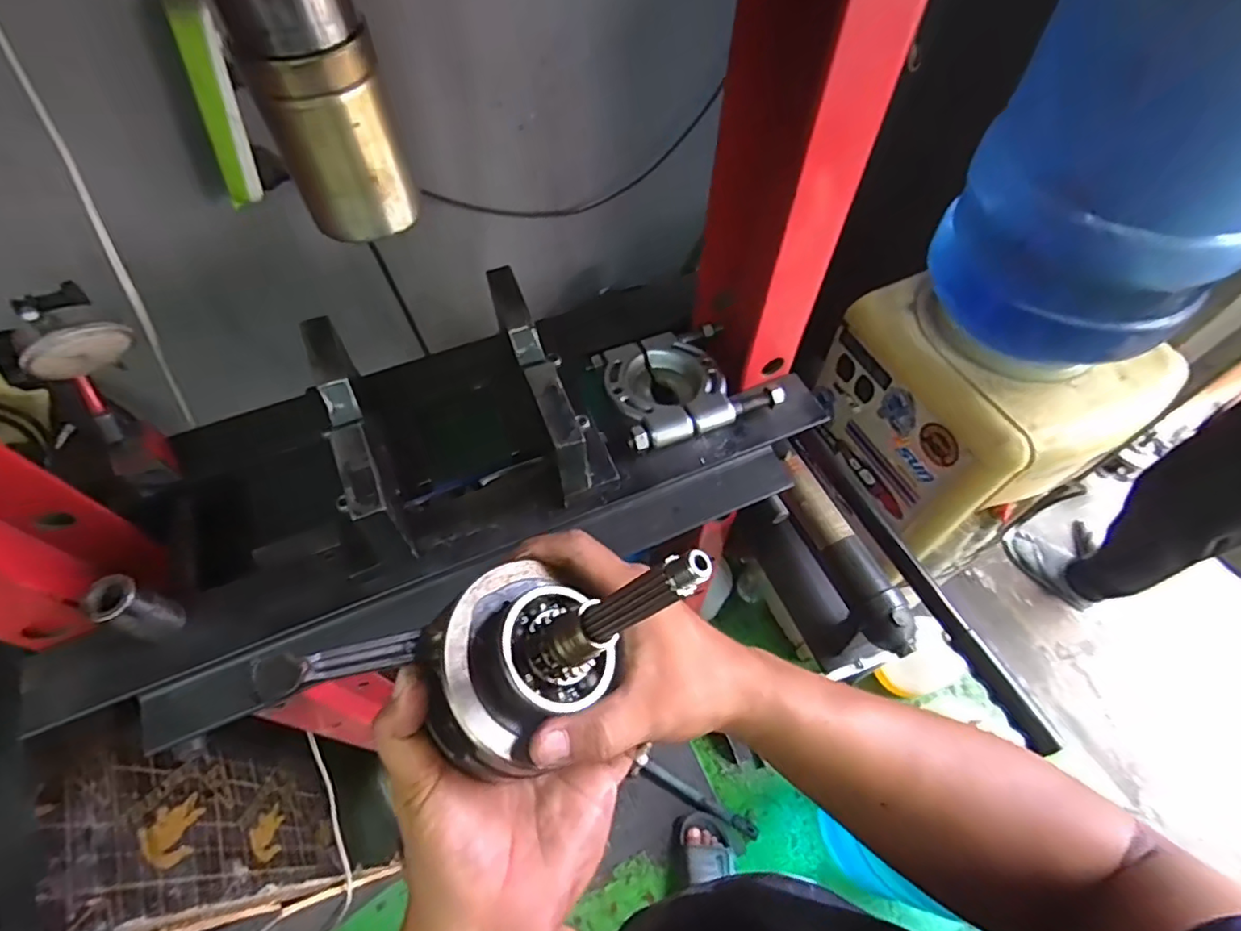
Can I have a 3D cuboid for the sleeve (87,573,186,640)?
[{"bbox_3d":[-0.306,0.093,0.373,0.023,0.059,0.026,19,61,11],"label":"sleeve"}]

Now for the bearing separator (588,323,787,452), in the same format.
[{"bbox_3d":[0.050,-0.072,0.493,0.123,0.034,0.117,-19,61,-11],"label":"bearing separator"}]

